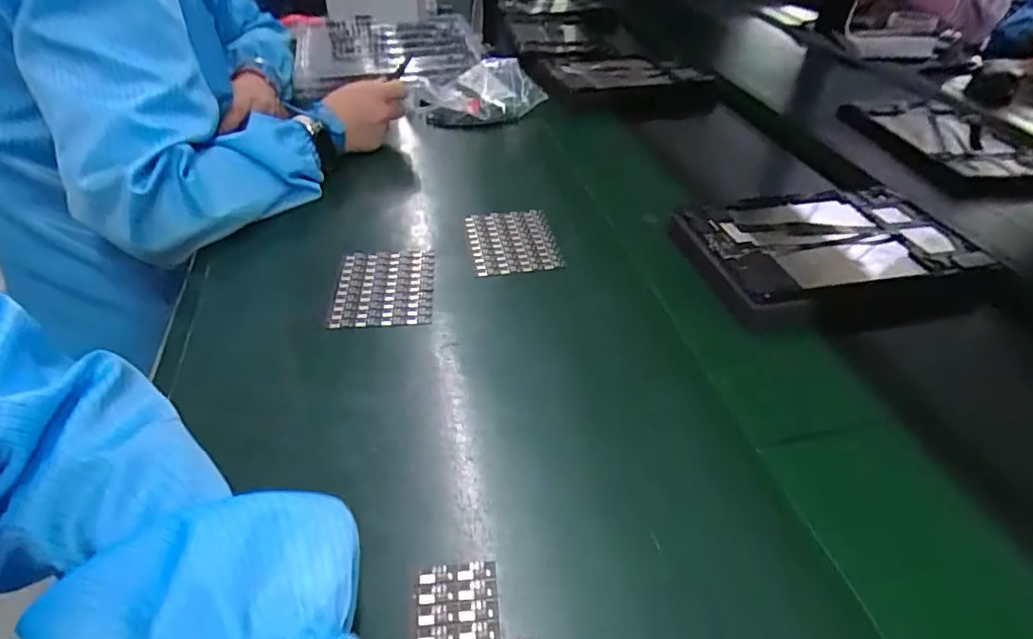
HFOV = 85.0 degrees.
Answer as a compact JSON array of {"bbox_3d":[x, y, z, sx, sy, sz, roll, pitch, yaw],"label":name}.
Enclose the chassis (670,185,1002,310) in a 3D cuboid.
[{"bbox_3d":[0.286,-0.078,0.533,0.260,0.021,0.155,-9,41,-12],"label":"chassis"}]

